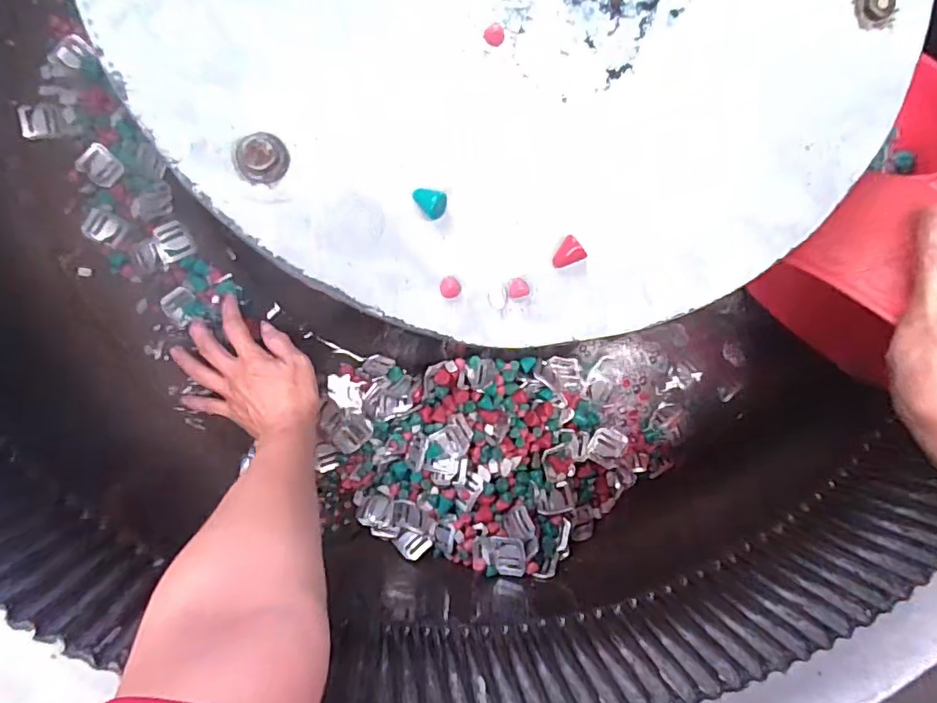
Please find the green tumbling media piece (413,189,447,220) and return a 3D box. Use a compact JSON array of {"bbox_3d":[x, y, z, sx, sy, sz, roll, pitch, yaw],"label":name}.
[{"bbox_3d":[-0.019,-0.072,0.267,0.016,0.010,0.014,-1,91,-7],"label":"green tumbling media piece"}]

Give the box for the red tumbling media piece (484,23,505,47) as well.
[{"bbox_3d":[0.013,-0.159,0.275,0.010,0.004,0.011,0,92,-7],"label":"red tumbling media piece"}]

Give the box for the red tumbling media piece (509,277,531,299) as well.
[{"bbox_3d":[0.025,-0.032,0.276,0.011,0.007,0.010,-3,93,-7],"label":"red tumbling media piece"}]

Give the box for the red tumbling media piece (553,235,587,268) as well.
[{"bbox_3d":[0.050,-0.050,0.278,0.016,0.010,0.013,-20,93,-7],"label":"red tumbling media piece"}]

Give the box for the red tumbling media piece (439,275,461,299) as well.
[{"bbox_3d":[-0.009,-0.032,0.273,0.010,0.005,0.011,0,91,-7],"label":"red tumbling media piece"}]

